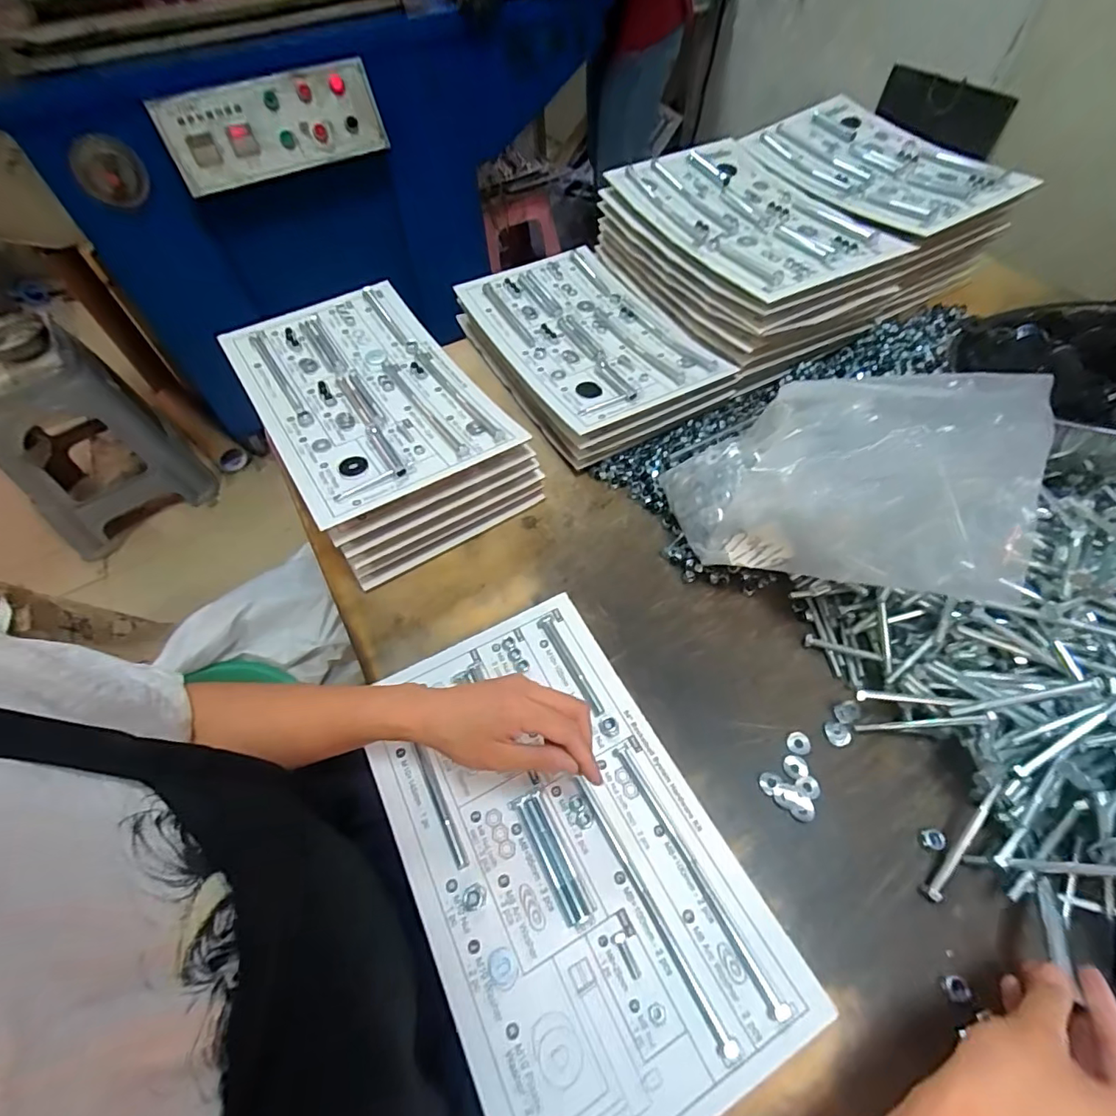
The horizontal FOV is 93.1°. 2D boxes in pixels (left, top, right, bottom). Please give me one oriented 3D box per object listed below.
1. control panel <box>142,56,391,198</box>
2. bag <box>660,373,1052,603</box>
[{"bbox_3d":[-0.622,-0.938,1.161,0.439,0.172,0.071,-24,49,-12],"label":"control panel"},{"bbox_3d":[0.265,-0.080,0.507,0.319,0.165,0.176,17,57,14],"label":"bag"}]

